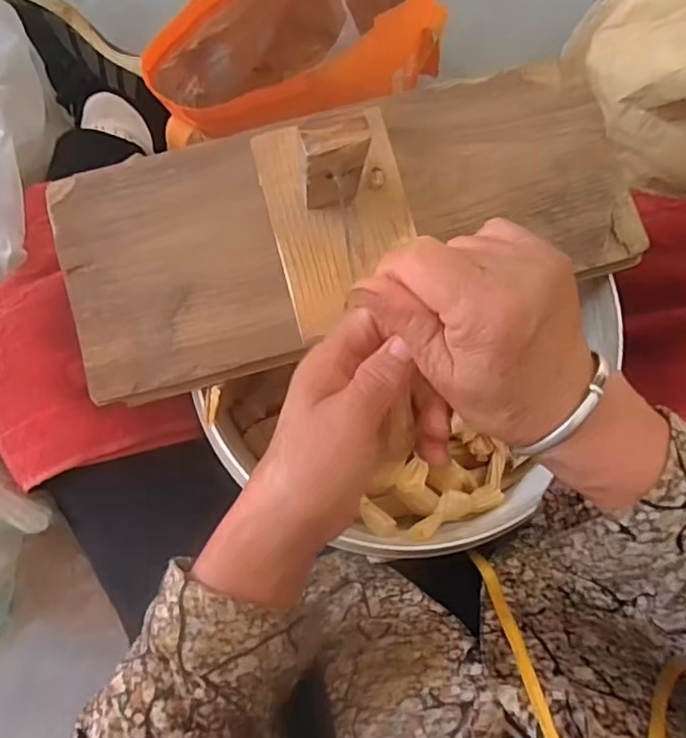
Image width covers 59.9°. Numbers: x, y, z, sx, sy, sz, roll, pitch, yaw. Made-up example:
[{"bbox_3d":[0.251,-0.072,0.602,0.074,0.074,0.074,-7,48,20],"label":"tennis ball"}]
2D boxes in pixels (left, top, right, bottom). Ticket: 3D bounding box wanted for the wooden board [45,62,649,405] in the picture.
[{"bbox_3d":[0.003,-0.099,0.404,0.383,0.027,0.161,-14,82,-3],"label":"wooden board"}]

